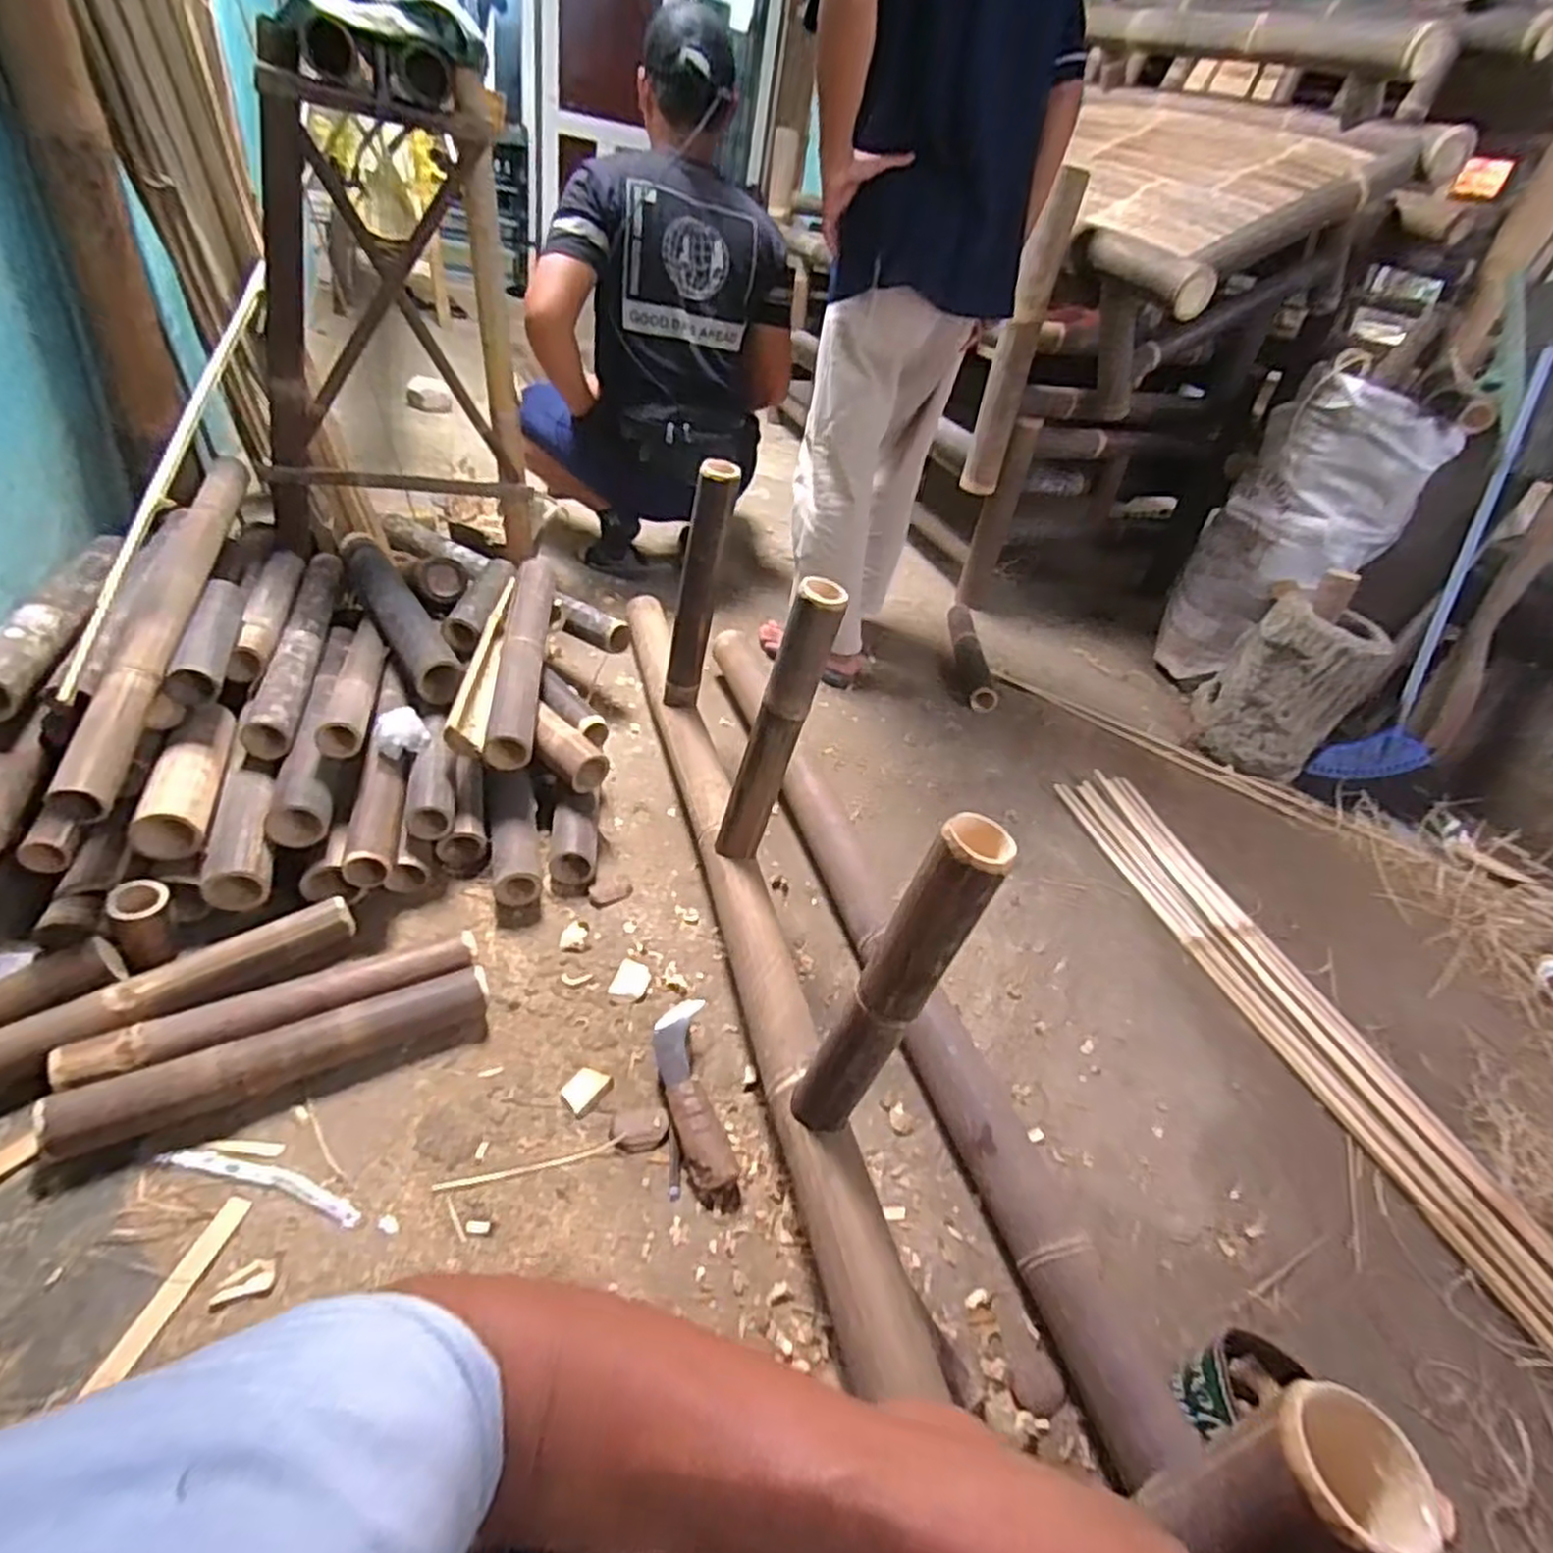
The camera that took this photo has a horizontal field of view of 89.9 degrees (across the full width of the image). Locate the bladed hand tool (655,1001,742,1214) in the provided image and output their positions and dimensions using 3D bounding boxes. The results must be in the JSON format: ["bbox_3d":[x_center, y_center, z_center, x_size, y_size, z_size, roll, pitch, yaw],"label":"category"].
[{"bbox_3d":[-0.096,0.374,0.898,0.070,0.051,0.230,-3,41,-19],"label":"bladed hand tool"}]

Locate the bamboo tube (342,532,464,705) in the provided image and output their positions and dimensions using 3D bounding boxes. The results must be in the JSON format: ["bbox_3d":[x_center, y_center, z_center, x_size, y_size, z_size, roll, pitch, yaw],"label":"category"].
[{"bbox_3d":[-0.653,-0.299,1.338,0.083,0.064,0.502,-17,46,-33],"label":"bamboo tube"}]

